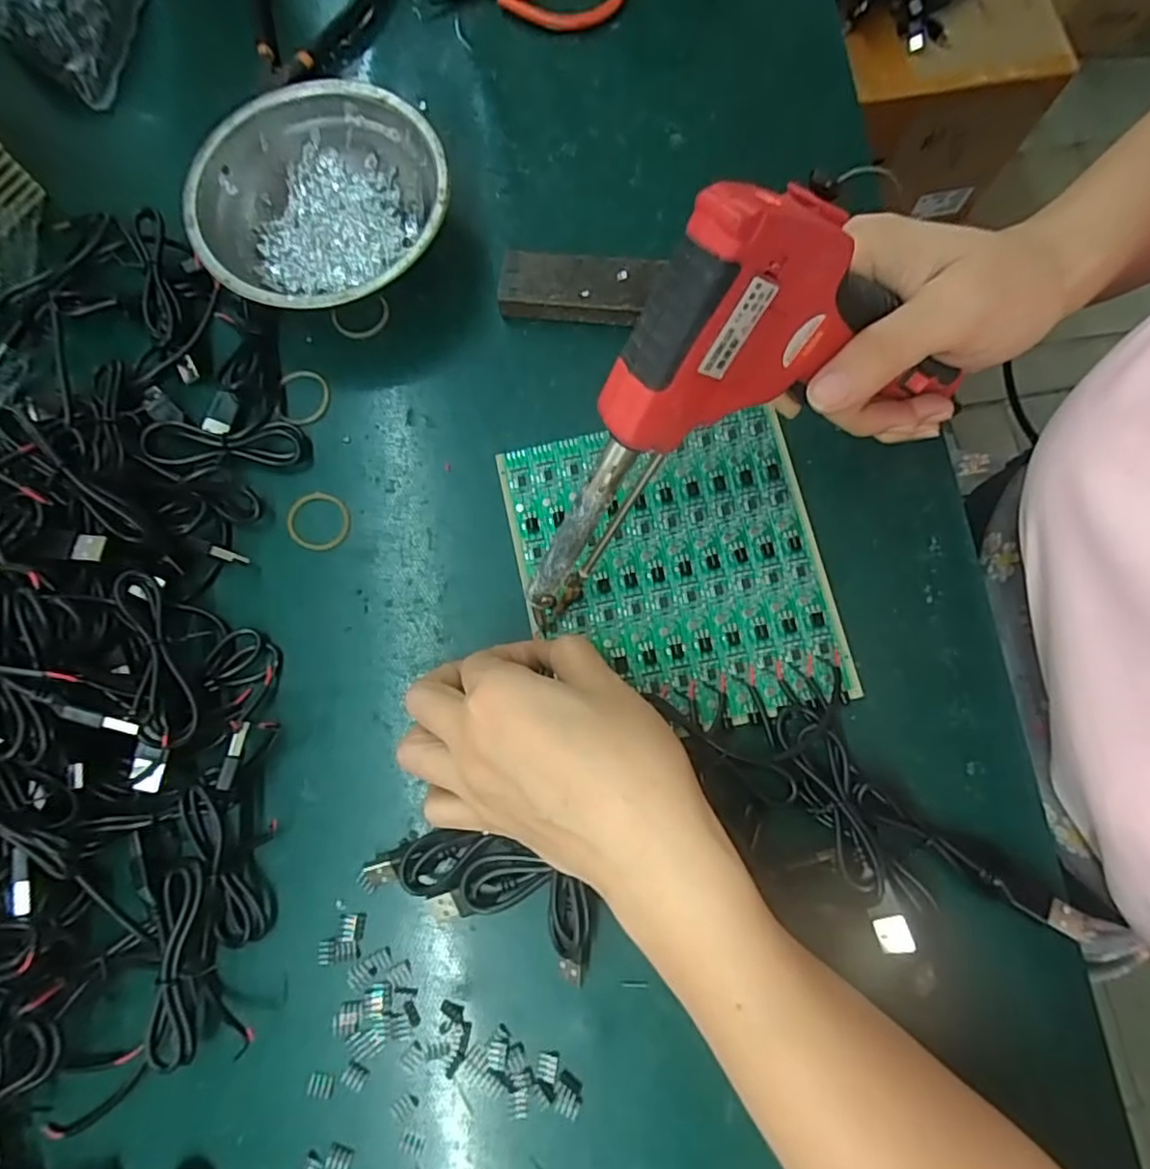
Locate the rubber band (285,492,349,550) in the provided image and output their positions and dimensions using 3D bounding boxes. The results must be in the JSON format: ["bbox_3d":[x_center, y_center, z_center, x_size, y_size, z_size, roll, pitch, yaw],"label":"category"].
[{"bbox_3d":[-0.128,-0.032,0.321,0.032,0.004,0.029,16,80,4],"label":"rubber band"}]

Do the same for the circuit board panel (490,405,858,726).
[{"bbox_3d":[0.046,-0.007,0.310,0.139,0.004,0.149,-13,79,0],"label":"circuit board panel"}]

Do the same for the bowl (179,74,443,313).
[{"bbox_3d":[-0.125,-0.189,0.331,0.123,0.040,0.119,0,79,1],"label":"bowl"}]

